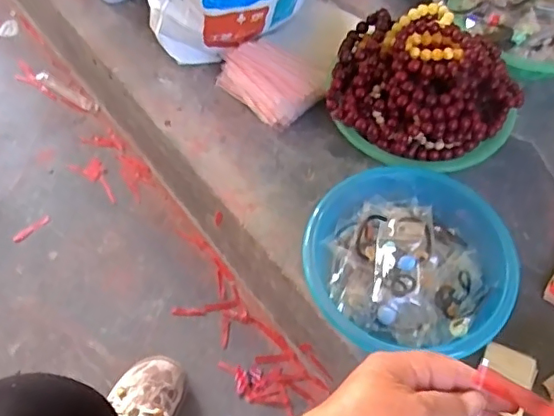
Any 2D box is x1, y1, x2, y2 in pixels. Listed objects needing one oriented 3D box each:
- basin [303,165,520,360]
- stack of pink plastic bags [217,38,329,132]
[{"bbox_3d":[0.145,0.054,0.642,0.215,0.082,0.209,0,61,-1],"label":"basin"},{"bbox_3d":[-0.013,-0.172,0.768,0.149,0.071,0.082,38,67,18],"label":"stack of pink plastic bags"}]

